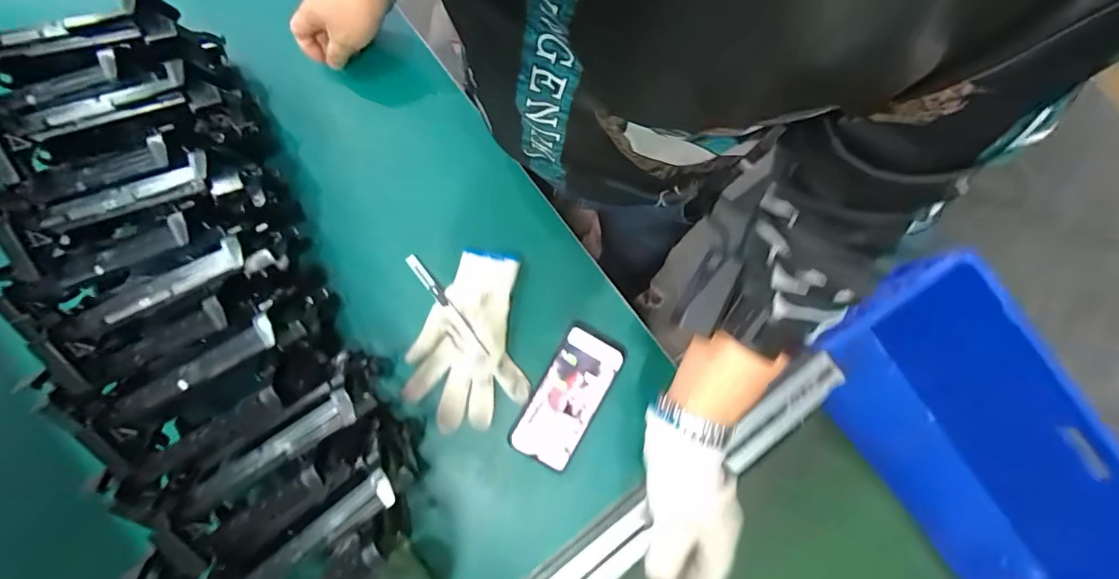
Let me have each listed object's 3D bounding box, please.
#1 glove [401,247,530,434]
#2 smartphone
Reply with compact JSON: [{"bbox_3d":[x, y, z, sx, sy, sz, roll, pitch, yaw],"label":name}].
[{"bbox_3d":[-0.100,0.058,0.553,0.131,0.017,0.203,9,88,-1],"label":"glove"},{"bbox_3d":[0.010,0.125,0.558,0.077,0.013,0.161,29,81,-1],"label":"smartphone"}]

